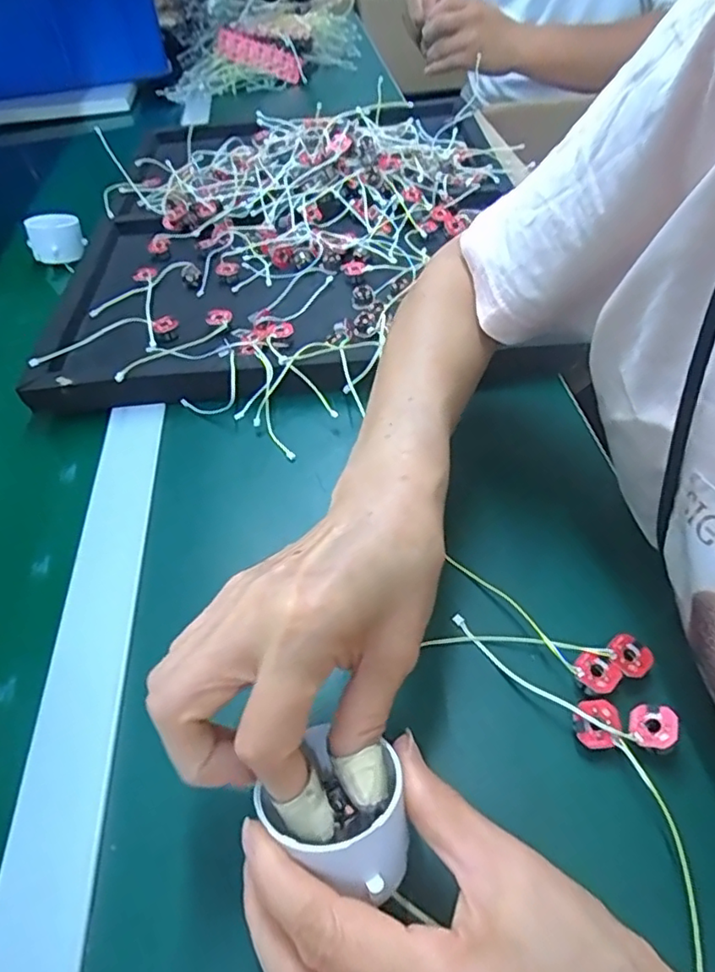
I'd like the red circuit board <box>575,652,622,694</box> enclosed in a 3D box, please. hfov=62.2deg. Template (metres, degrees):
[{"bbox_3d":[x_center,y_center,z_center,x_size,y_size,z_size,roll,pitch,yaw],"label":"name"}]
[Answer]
[{"bbox_3d":[0.112,0.085,0.277,0.019,0.004,0.019,36,61,29],"label":"red circuit board"}]

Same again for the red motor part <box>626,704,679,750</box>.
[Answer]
[{"bbox_3d":[0.130,0.106,0.260,0.017,0.010,0.020,8,51,11],"label":"red motor part"}]

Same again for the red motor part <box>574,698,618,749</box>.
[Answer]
[{"bbox_3d":[0.106,0.104,0.261,0.017,0.004,0.020,6,51,10],"label":"red motor part"}]

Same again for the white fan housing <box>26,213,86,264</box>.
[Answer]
[{"bbox_3d":[-0.315,-0.259,0.619,0.054,0.034,0.048,-27,53,-18],"label":"white fan housing"}]

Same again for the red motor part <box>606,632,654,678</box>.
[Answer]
[{"bbox_3d":[0.129,0.081,0.283,0.020,0.004,0.020,0,48,0],"label":"red motor part"}]

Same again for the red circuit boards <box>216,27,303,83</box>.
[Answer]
[{"bbox_3d":[-0.163,-0.705,0.969,0.140,0.035,0.040,16,50,-8],"label":"red circuit boards"}]

